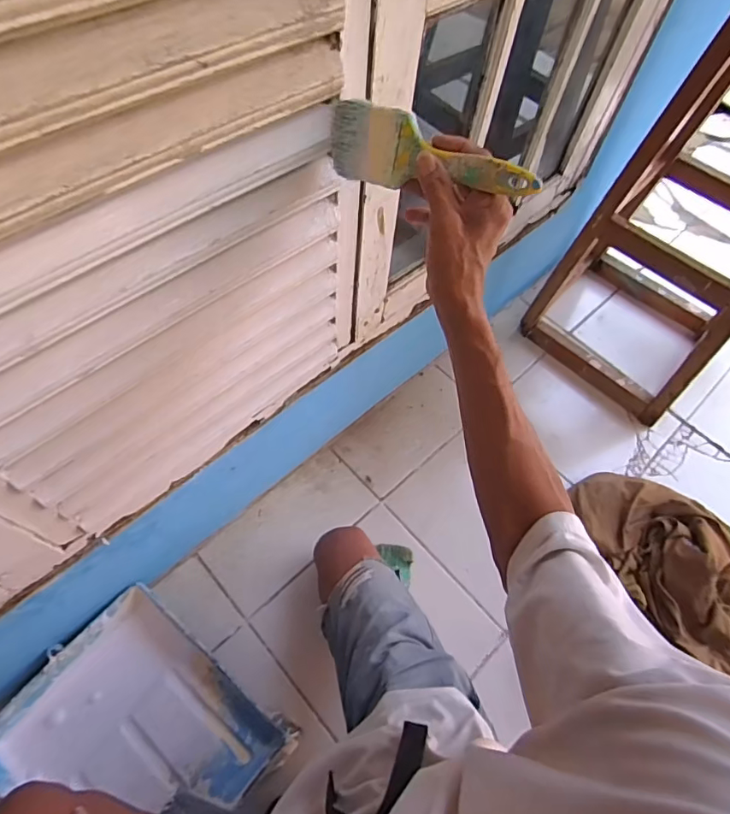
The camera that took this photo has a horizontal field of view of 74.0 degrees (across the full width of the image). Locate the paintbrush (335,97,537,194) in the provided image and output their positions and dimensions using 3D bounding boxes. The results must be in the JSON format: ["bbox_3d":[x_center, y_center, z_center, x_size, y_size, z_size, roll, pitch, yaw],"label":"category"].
[{"bbox_3d":[0.052,-0.215,0.412,0.198,0.062,0.009,25,36,27],"label":"paintbrush"}]

